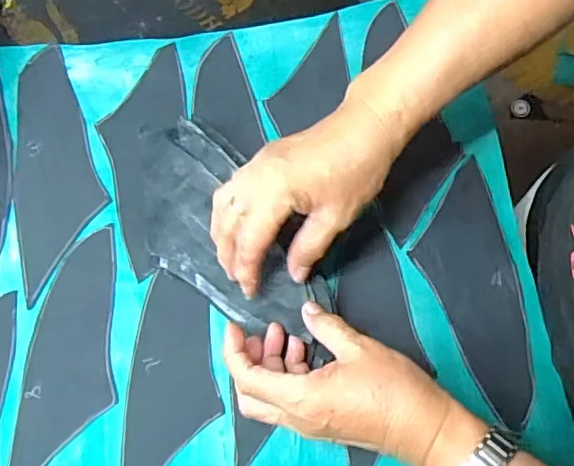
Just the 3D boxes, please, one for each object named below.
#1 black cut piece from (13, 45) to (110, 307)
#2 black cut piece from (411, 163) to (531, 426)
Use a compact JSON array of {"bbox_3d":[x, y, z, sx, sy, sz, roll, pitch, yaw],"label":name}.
[{"bbox_3d":[-0.190,-0.053,0.456,0.067,0.008,0.184,-10,90,-12],"label":"black cut piece"},{"bbox_3d":[0.144,0.045,0.430,0.068,0.011,0.189,-11,76,-2],"label":"black cut piece"}]

